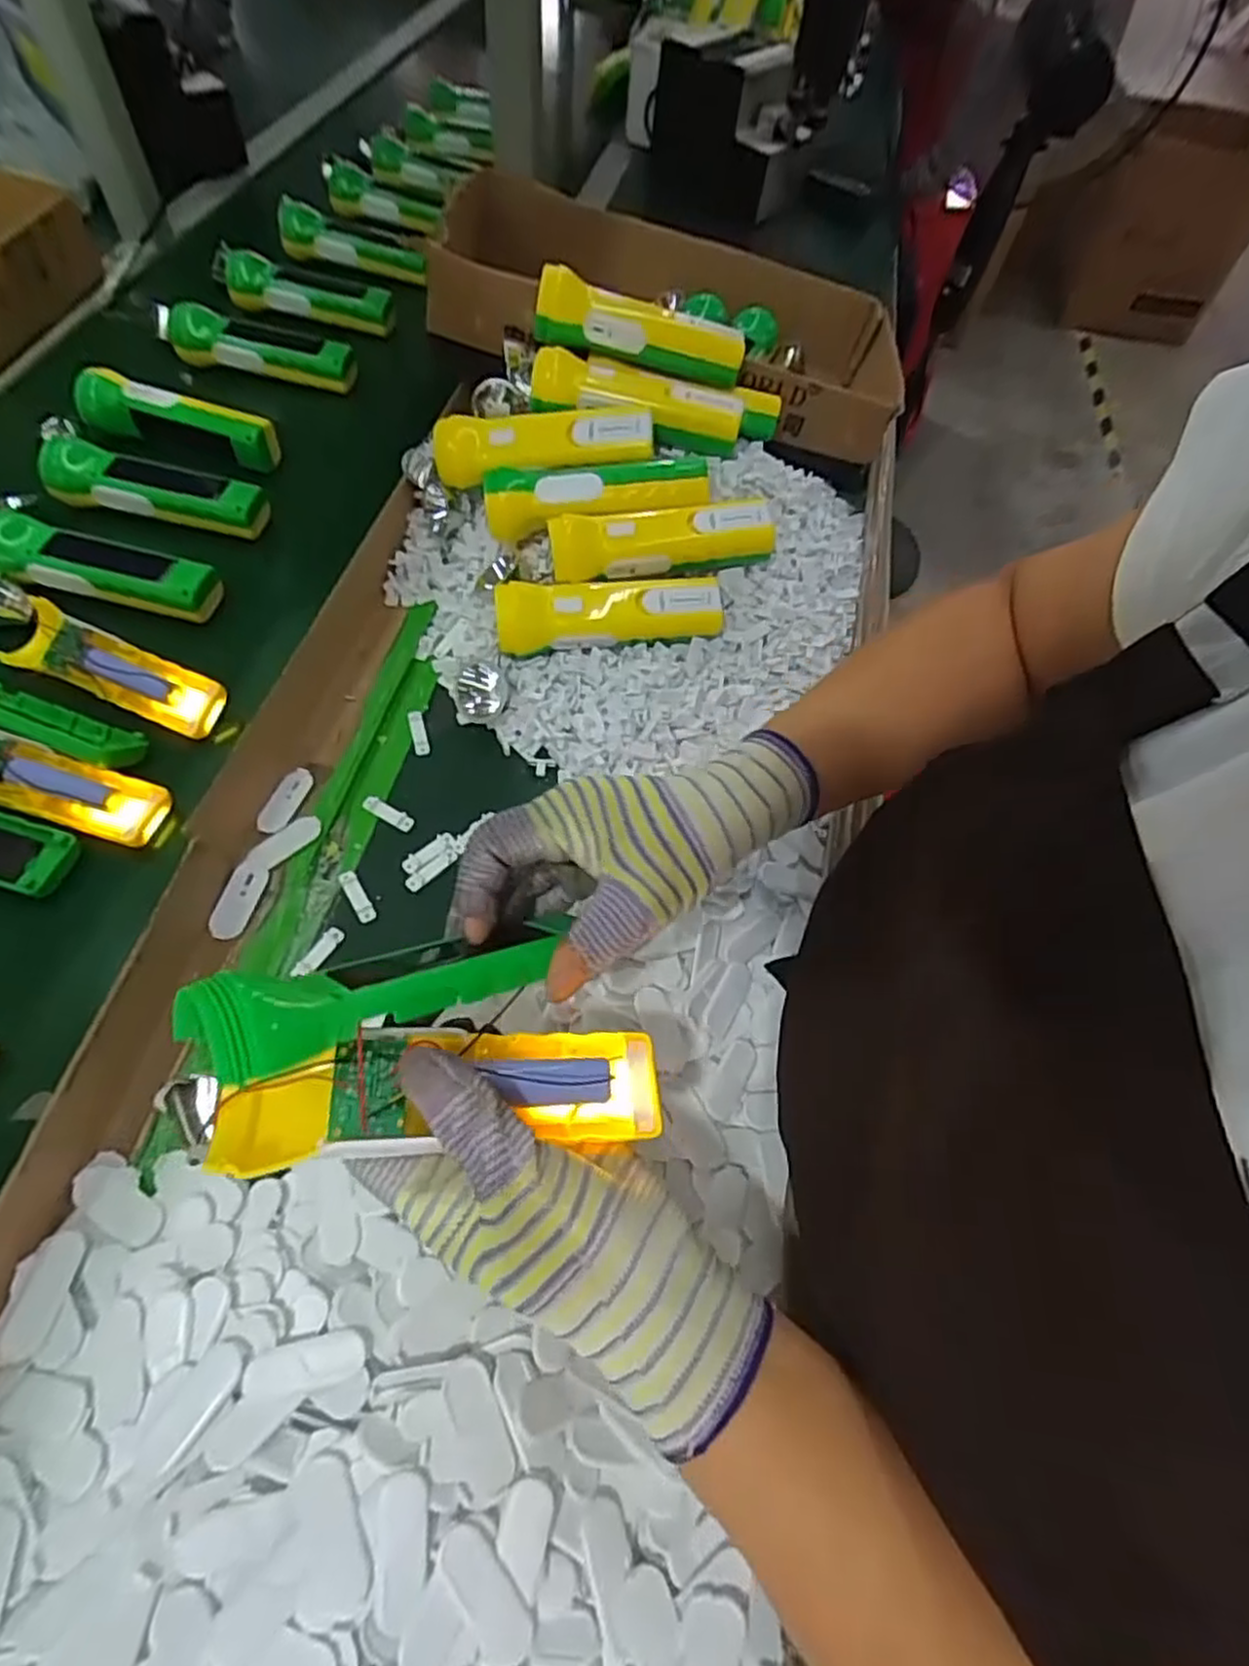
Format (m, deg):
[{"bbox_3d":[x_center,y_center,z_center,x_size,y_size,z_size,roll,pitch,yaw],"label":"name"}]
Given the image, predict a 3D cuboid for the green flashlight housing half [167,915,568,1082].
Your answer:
[{"bbox_3d":[-0.076,0.053,0.277,0.159,0.022,0.036,-8,53,-47],"label":"green flashlight housing half"}]

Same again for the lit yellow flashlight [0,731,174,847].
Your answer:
[{"bbox_3d":[-0.396,-0.038,0.474,0.195,0.031,0.047,15,60,6],"label":"lit yellow flashlight"}]

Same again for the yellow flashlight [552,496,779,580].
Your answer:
[{"bbox_3d":[0.027,-0.214,0.533,0.158,0.036,0.039,-5,59,-5],"label":"yellow flashlight"}]

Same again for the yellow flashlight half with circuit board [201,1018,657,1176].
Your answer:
[{"bbox_3d":[-0.064,0.095,0.274,0.164,0.024,0.045,3,57,-21],"label":"yellow flashlight half with circuit board"}]

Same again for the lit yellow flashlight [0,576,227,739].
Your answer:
[{"bbox_3d":[-0.383,-0.124,0.523,0.203,0.034,0.051,24,61,12],"label":"lit yellow flashlight"}]

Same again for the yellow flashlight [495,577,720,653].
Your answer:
[{"bbox_3d":[-0.011,-0.157,0.533,0.158,0.039,0.042,-4,59,-4],"label":"yellow flashlight"}]

